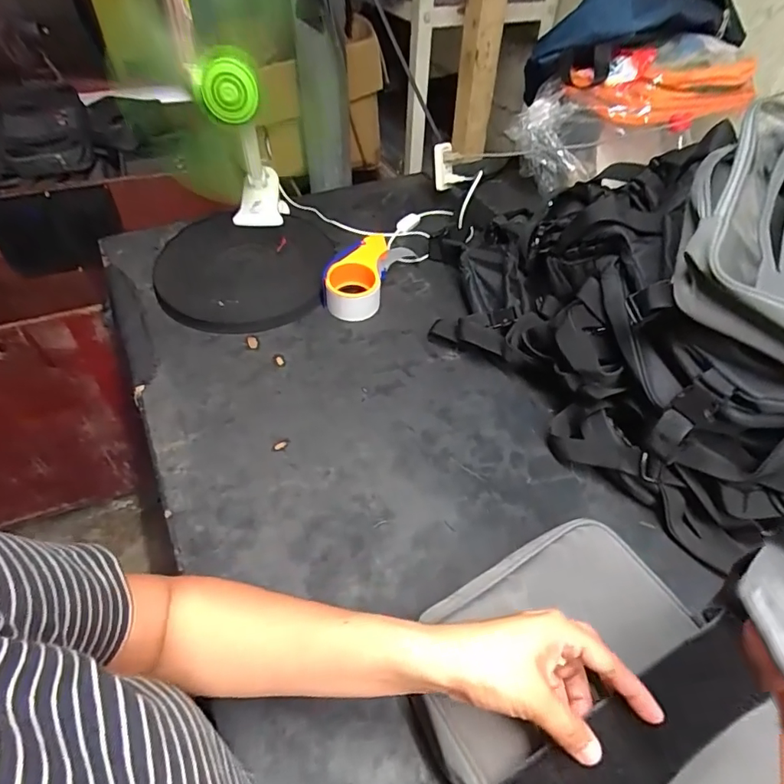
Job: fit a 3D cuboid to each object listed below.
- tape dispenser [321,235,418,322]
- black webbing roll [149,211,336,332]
[{"bbox_3d":[-0.040,-0.197,0.764,0.094,0.064,0.191,14,49,11],"label":"tape dispenser"},{"bbox_3d":[-0.244,-0.199,0.778,0.278,0.036,0.279,0,48,-2],"label":"black webbing roll"}]

